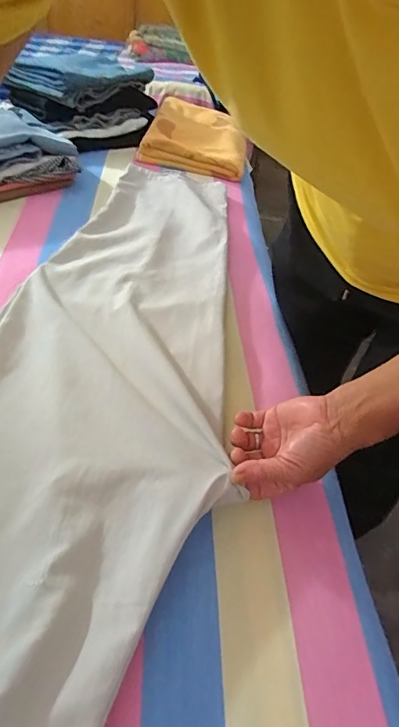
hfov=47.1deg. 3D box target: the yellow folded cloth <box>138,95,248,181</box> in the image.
[{"bbox_3d":[0.005,-0.515,1.026,0.214,0.058,0.308,11,42,2],"label":"yellow folded cloth"}]

